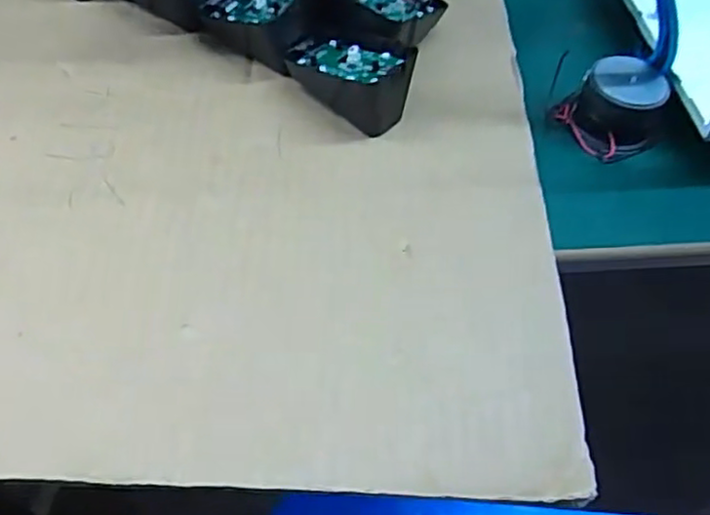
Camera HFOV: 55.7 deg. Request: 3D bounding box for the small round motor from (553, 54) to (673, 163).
[{"bbox_3d":[0.148,-0.088,0.380,0.053,0.025,0.049,35,60,18],"label":"small round motor"}]

